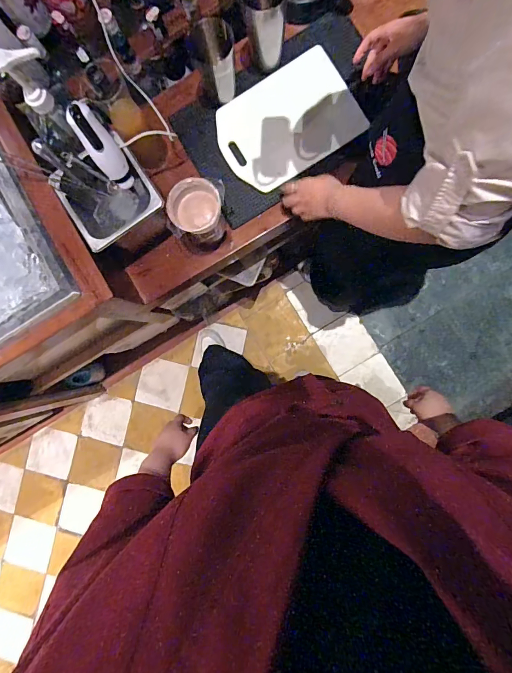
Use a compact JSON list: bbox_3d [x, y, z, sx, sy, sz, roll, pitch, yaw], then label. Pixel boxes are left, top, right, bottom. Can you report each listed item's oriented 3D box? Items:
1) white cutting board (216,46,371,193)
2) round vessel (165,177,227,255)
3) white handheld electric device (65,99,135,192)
[{"bbox_3d":[0.064,-0.457,0.758,0.284,0.009,0.212,-31,87,5],"label":"white cutting board"},{"bbox_3d":[-0.113,-0.236,0.714,0.096,0.145,0.102,0,89,5],"label":"round vessel"},{"bbox_3d":[-0.263,-0.321,0.616,0.051,0.158,0.047,-24,61,4],"label":"white handheld electric device"}]

